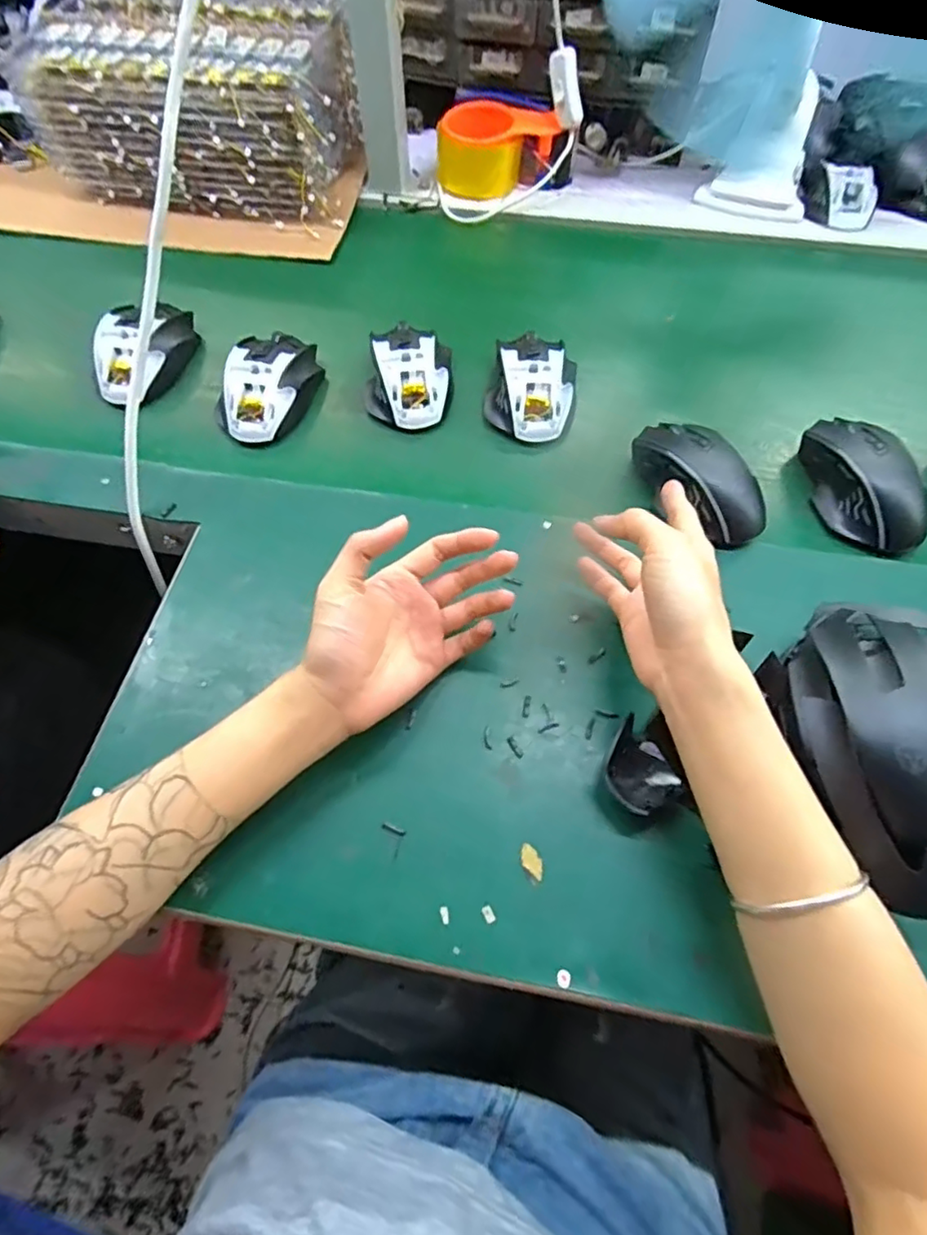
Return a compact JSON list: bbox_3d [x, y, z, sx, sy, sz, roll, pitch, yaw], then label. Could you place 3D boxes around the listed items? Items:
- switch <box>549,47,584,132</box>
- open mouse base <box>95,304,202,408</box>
[{"bbox_3d":[0.103,-0.528,0.611,0.022,0.062,0.021,-13,43,12],"label":"switch"},{"bbox_3d":[-0.276,-0.236,0.535,0.067,0.043,0.116,15,64,9],"label":"open mouse base"}]

